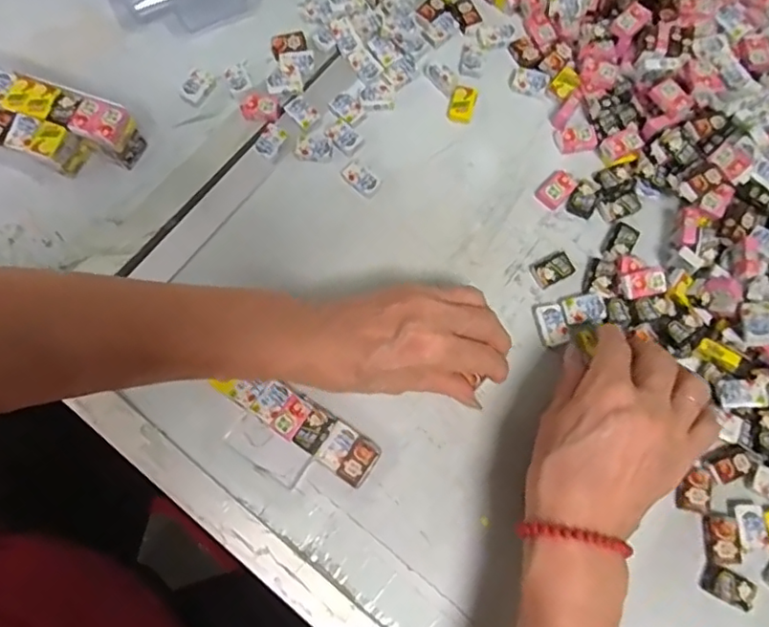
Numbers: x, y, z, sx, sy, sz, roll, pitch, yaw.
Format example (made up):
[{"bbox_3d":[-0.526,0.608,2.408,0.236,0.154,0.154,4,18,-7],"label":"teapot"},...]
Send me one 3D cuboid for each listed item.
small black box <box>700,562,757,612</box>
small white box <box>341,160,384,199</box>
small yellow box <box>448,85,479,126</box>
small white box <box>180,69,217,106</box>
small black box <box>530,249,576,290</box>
[{"bbox_3d":[0.201,0.159,0.339,0.029,0.007,0.017,25,77,8],"label":"small black box"},{"bbox_3d":[-0.016,-0.096,0.410,0.028,0.004,0.018,39,79,11],"label":"small white box"},{"bbox_3d":[0.058,-0.154,0.430,0.018,0.008,0.026,17,76,6],"label":"small yellow box"},{"bbox_3d":[-0.140,-0.169,0.435,0.019,0.004,0.026,34,78,10],"label":"small white box"},{"bbox_3d":[0.114,-0.030,0.396,0.027,0.009,0.018,-28,76,-6],"label":"small black box"}]

